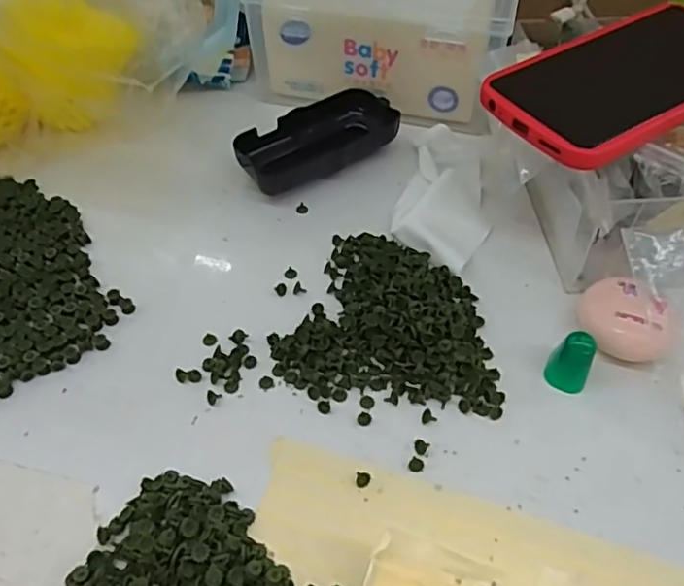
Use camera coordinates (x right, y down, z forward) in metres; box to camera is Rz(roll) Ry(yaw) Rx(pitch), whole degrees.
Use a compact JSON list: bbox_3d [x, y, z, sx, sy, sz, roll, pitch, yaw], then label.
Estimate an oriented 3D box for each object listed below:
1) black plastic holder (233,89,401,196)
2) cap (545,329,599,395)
[{"bbox_3d":[-0.016,-0.102,0.409,0.110,0.023,0.052,-29,57,-21],"label":"black plastic holder"},{"bbox_3d":[0.113,0.034,0.299,0.019,0.027,0.017,29,58,21],"label":"cap"}]

